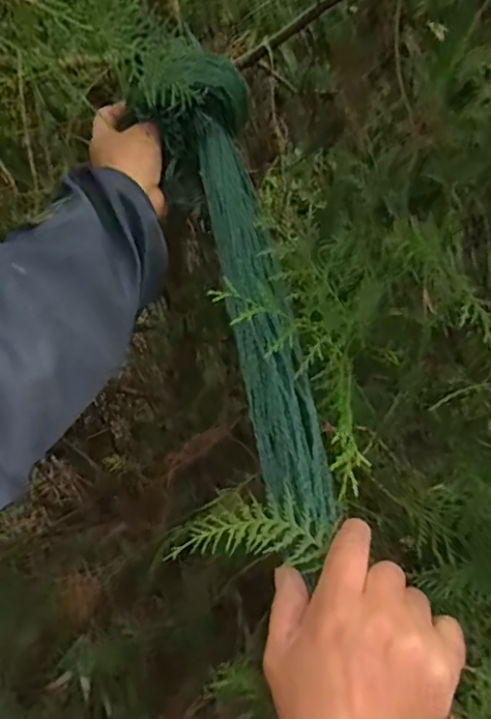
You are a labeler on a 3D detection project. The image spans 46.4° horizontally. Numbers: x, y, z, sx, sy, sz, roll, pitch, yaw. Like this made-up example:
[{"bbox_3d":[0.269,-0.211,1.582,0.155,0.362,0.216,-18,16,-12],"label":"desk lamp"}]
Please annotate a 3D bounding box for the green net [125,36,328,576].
[{"bbox_3d":[-0.008,-0.070,0.404,0.073,0.053,0.400,-11,69,-13],"label":"green net"}]

